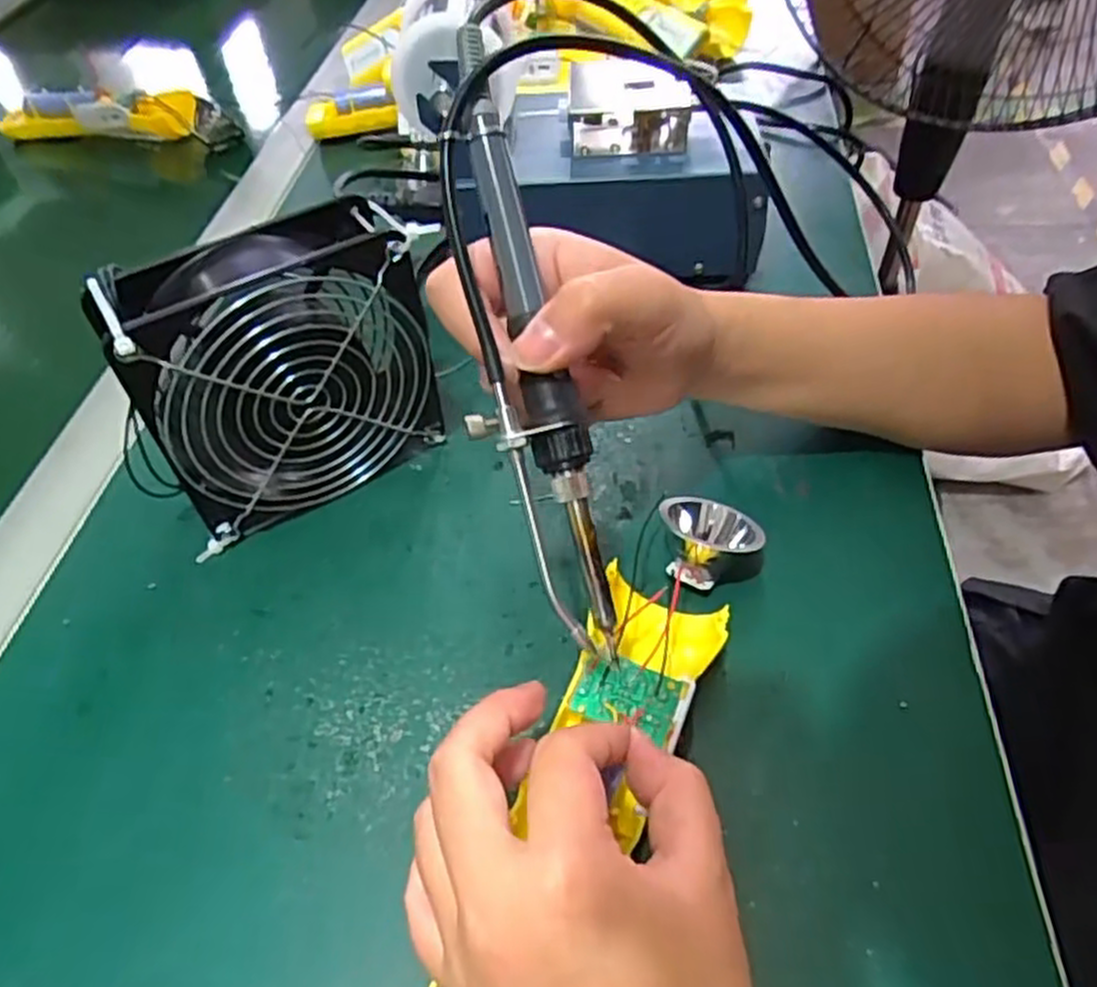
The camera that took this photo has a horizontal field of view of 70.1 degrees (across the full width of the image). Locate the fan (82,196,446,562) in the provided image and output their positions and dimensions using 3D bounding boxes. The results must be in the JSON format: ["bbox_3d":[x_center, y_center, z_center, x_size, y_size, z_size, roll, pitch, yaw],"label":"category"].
[{"bbox_3d":[-0.112,-0.053,0.346,0.126,0.122,0.050,-28,54,-18],"label":"fan"}]

